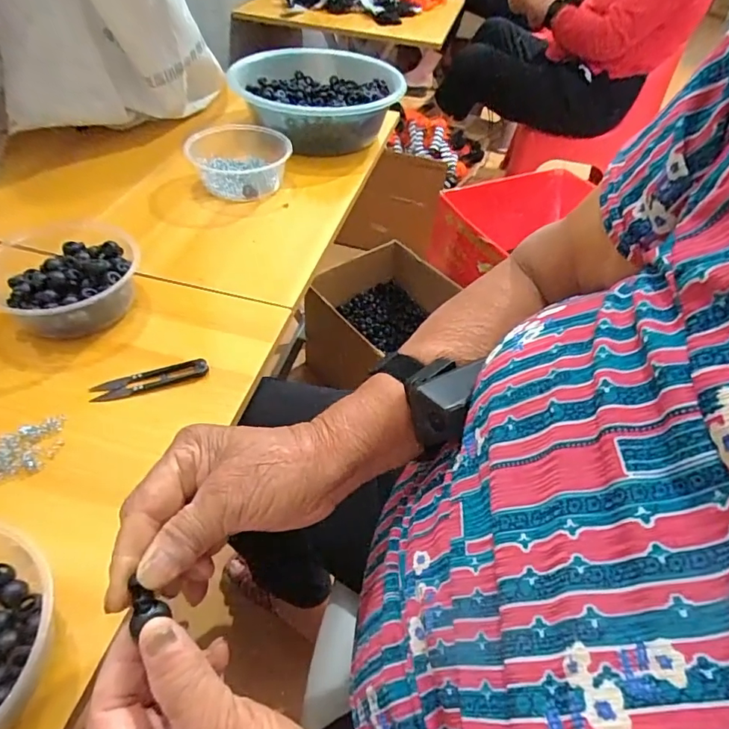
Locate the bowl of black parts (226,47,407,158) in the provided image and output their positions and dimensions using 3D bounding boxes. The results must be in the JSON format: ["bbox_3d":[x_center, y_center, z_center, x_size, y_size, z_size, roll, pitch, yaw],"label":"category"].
[{"bbox_3d":[-0.079,-0.433,0.807,0.259,0.093,0.269,0,43,0],"label":"bowl of black parts"}]

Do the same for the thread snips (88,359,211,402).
[{"bbox_3d":[-0.199,0.013,0.449,0.101,0.009,0.022,-14,52,-17],"label":"thread snips"}]

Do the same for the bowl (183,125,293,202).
[{"bbox_3d":[-0.176,-0.291,0.691,0.143,0.058,0.127,-13,51,-16],"label":"bowl"}]

